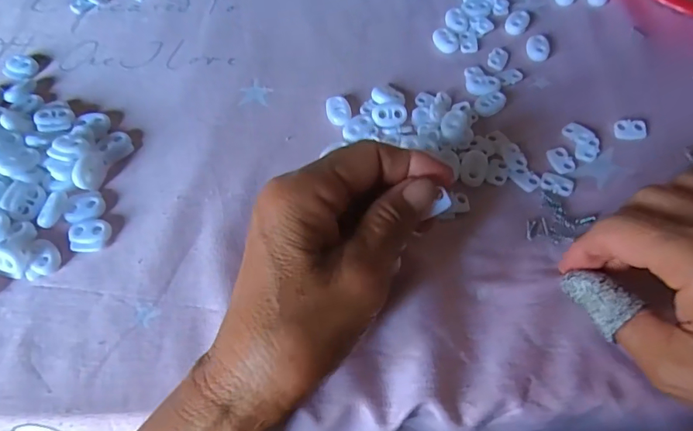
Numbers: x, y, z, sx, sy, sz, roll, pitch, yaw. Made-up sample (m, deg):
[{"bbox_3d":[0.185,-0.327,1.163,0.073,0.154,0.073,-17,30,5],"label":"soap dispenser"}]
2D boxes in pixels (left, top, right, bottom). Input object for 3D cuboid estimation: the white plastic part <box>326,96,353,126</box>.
[{"bbox_3d":[-0.005,-0.067,0.302,0.015,0.005,0.022,-7,61,-3],"label":"white plastic part"}]

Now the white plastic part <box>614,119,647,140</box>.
[{"bbox_3d":[0.177,-0.054,0.294,0.019,0.004,0.015,2,61,2],"label":"white plastic part"}]

